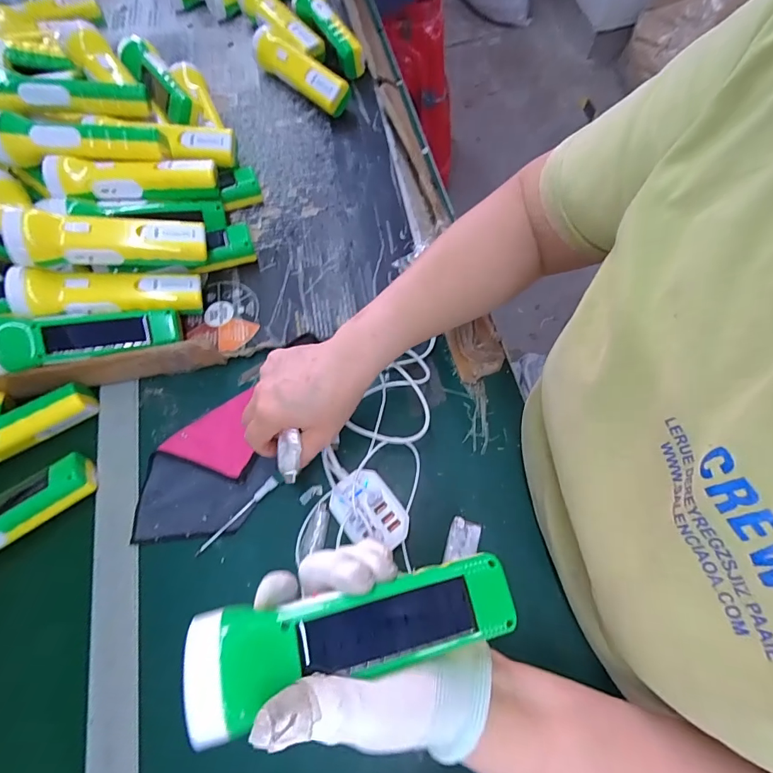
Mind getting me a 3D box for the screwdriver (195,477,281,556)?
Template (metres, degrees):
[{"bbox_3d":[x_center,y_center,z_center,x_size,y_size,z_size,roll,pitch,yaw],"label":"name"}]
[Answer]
[{"bbox_3d":[-0.139,0.121,0.394,0.095,0.008,0.009,-43,73,-14],"label":"screwdriver"}]

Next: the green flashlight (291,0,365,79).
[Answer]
[{"bbox_3d":[-0.090,-0.525,0.623,0.045,0.058,0.180,-24,69,-7],"label":"green flashlight"}]

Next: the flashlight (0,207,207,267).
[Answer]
[{"bbox_3d":[-0.273,-0.146,0.421,0.171,0.038,0.047,-5,66,-21],"label":"flashlight"}]

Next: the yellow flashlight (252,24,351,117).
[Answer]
[{"bbox_3d":[-0.121,-0.444,0.596,0.188,0.047,0.046,42,75,17],"label":"yellow flashlight"}]

